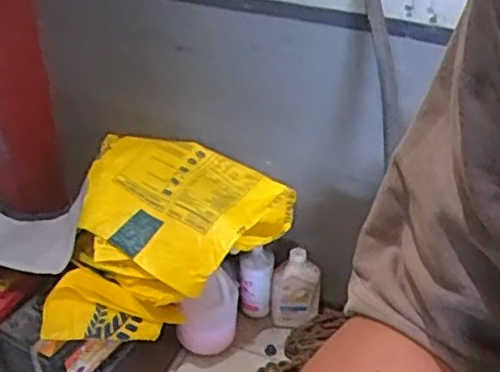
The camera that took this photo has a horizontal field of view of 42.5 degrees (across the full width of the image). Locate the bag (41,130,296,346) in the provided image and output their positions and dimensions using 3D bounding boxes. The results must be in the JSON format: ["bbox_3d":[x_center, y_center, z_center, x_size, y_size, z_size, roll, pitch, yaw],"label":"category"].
[{"bbox_3d":[-0.247,0.092,1.502,0.598,0.230,0.456,-24,43,-28],"label":"bag"}]

